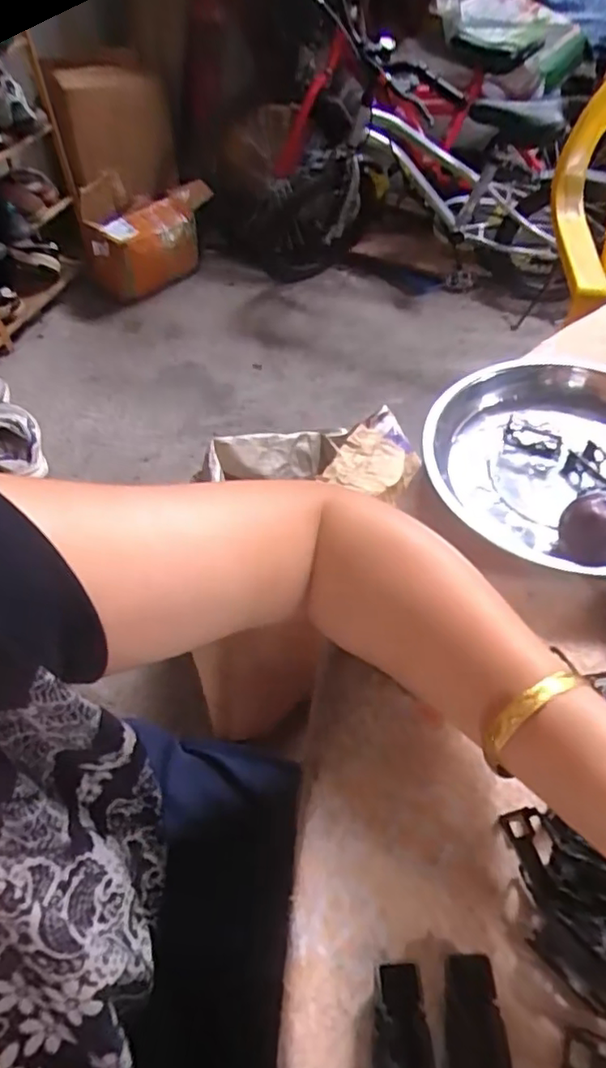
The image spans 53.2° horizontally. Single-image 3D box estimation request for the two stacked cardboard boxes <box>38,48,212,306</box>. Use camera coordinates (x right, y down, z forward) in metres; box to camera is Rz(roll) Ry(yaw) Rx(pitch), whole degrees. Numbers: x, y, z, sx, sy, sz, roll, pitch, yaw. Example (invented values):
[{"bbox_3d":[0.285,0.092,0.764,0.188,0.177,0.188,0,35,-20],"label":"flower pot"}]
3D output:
[{"bbox_3d":[-0.429,-0.890,1.509,0.316,0.482,0.233,-22,55,-13],"label":"two stacked cardboard boxes"}]

